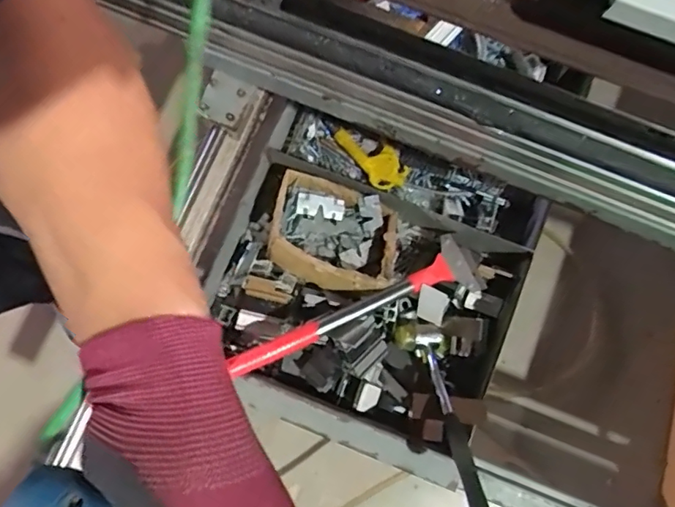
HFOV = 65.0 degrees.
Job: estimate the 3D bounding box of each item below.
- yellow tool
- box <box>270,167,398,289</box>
[{"bbox_3d":[0.057,-0.155,0.831,0.061,0.016,0.123,-38,82,-7],"label":"yellow tool"},{"bbox_3d":[-0.005,-0.023,0.761,0.178,0.094,0.144,17,80,2],"label":"box"}]

